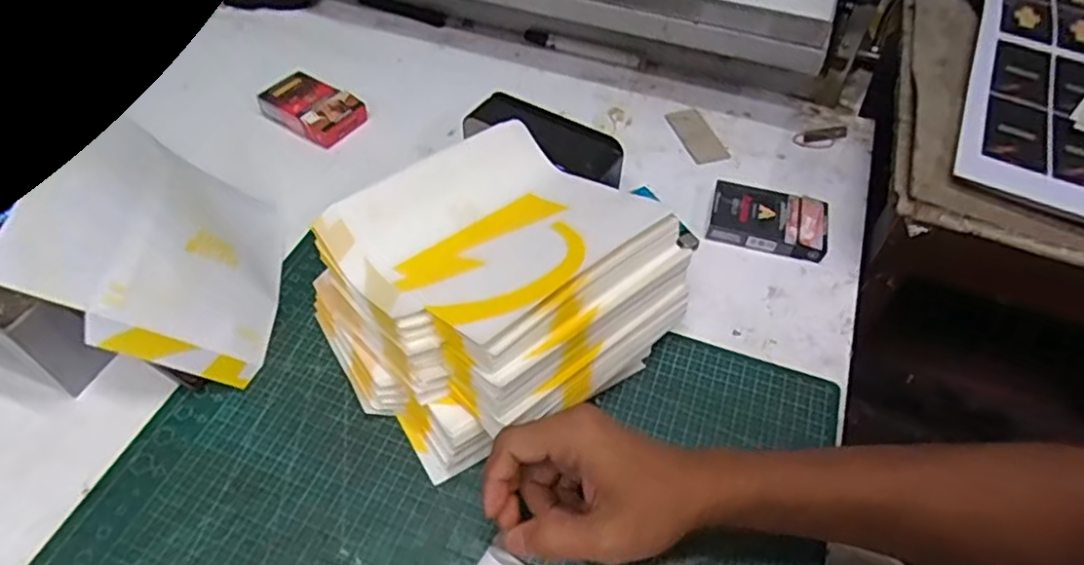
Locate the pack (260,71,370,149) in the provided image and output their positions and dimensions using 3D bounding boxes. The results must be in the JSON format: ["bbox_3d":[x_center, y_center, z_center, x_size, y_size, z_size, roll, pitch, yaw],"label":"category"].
[{"bbox_3d":[-0.232,-0.178,0.660,0.100,0.030,0.061,31,56,21],"label":"pack"}]

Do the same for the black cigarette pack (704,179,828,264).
[{"bbox_3d":[0.199,-0.055,0.576,0.098,0.025,0.064,15,51,9],"label":"black cigarette pack"}]

